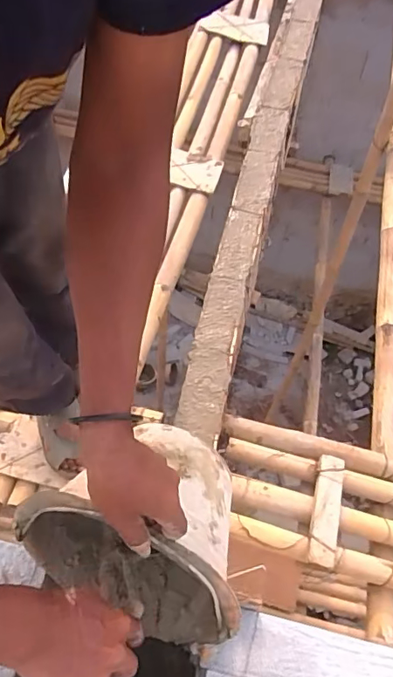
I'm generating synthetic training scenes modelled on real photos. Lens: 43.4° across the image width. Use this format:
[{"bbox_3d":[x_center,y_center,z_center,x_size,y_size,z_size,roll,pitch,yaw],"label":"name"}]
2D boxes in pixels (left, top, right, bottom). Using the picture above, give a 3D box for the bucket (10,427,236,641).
[{"bbox_3d":[-0.052,0.204,0.572,0.249,0.217,0.184,21,54,12],"label":"bucket"}]

